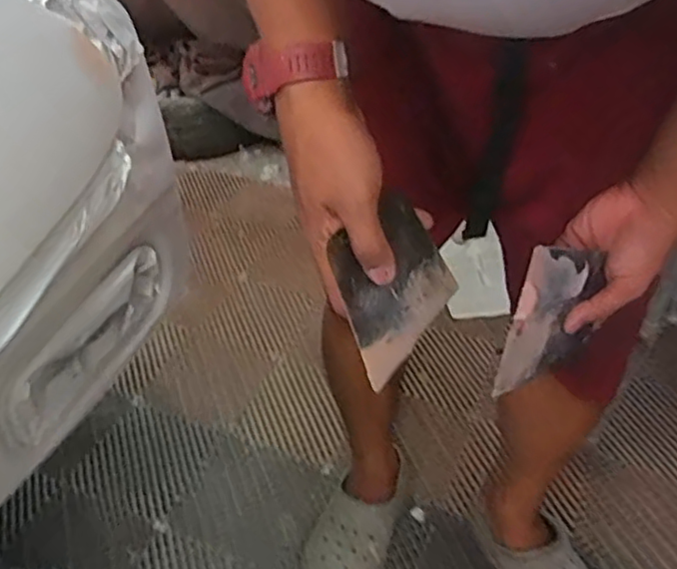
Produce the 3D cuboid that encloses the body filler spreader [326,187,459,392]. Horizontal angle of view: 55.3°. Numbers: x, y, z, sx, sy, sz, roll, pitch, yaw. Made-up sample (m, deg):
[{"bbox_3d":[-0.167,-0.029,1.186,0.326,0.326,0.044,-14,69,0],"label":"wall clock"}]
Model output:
[{"bbox_3d":[0.038,-0.006,0.452,0.008,0.094,0.131,-15,21,40],"label":"body filler spreader"}]

